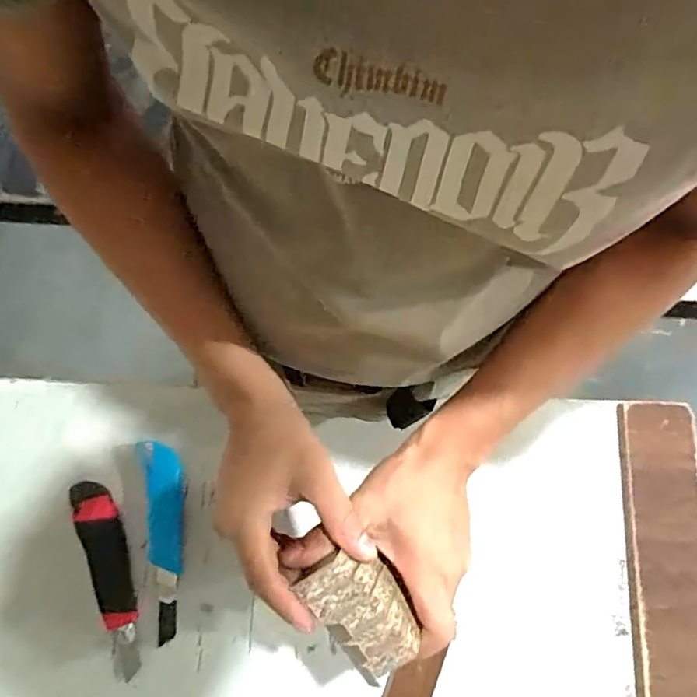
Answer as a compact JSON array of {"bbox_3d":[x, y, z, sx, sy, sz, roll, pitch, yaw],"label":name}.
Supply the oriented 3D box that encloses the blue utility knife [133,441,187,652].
[{"bbox_3d":[-0.172,0.178,0.548,0.044,0.026,0.180,-11,75,-3],"label":"blue utility knife"}]

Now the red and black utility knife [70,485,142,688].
[{"bbox_3d":[-0.224,0.212,0.542,0.039,0.016,0.179,-18,76,-5],"label":"red and black utility knife"}]

